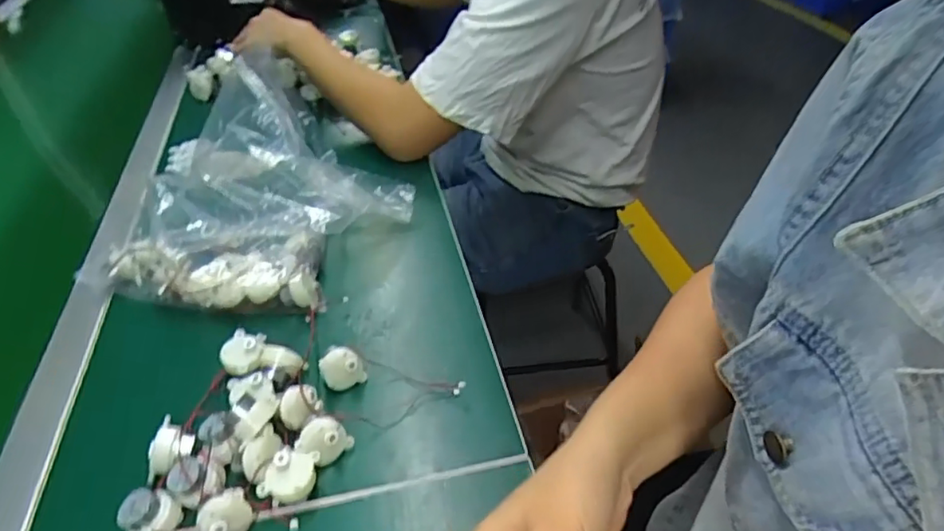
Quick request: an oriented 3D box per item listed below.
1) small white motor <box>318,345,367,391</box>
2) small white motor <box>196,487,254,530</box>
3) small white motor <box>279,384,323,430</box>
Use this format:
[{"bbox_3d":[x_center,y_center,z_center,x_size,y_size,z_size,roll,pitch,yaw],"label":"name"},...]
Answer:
[{"bbox_3d":[-0.106,0.084,0.476,0.034,0.033,0.022,-23,45,-21],"label":"small white motor"},{"bbox_3d":[-0.163,0.167,0.383,0.033,0.034,0.026,-29,6,-32],"label":"small white motor"},{"bbox_3d":[-0.133,0.108,0.449,0.032,0.020,0.028,-40,87,-16],"label":"small white motor"}]

